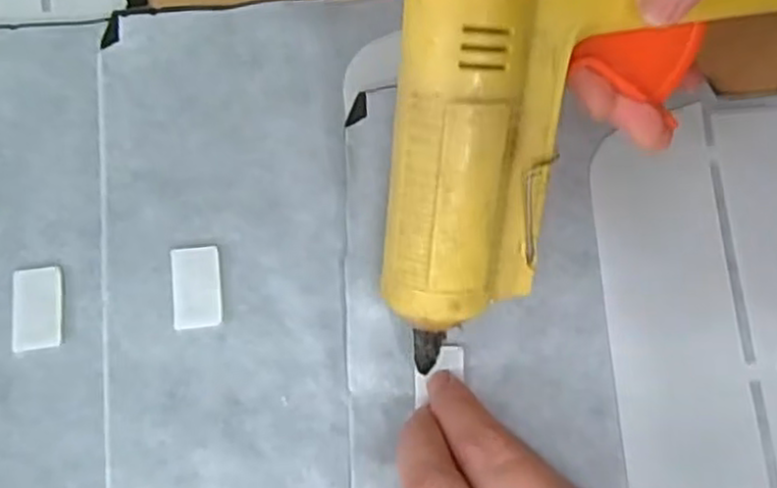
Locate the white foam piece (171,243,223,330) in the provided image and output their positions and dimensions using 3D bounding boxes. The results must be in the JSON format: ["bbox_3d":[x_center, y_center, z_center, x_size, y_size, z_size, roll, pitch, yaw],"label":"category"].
[{"bbox_3d":[-0.077,0.017,0.292,0.019,0.005,0.033,-7,74,-2],"label":"white foam piece"}]

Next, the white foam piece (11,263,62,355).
[{"bbox_3d":[-0.139,0.025,0.290,0.017,0.007,0.033,-7,74,-2],"label":"white foam piece"}]

